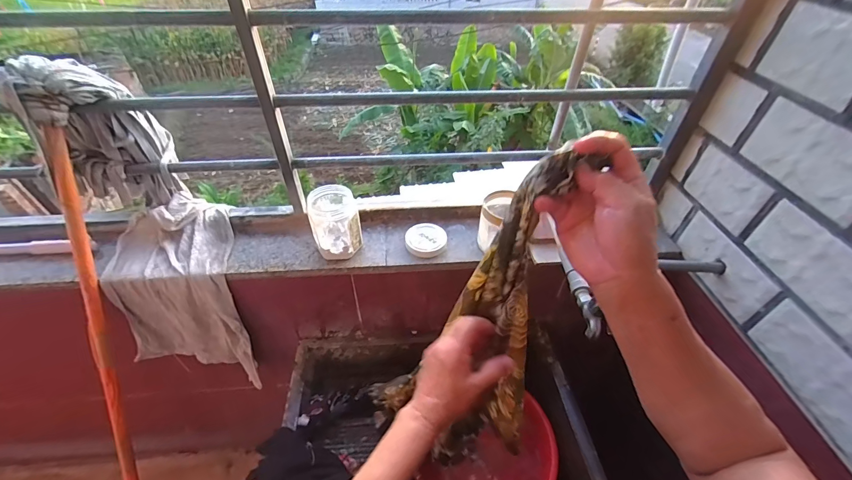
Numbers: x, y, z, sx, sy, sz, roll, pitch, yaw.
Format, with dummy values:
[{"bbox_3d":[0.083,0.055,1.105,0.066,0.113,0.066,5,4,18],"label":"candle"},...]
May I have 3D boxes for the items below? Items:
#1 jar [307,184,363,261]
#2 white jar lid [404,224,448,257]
[{"bbox_3d":[-0.177,-0.032,0.713,0.088,0.117,0.101,-12,46,-13],"label":"jar"},{"bbox_3d":[0.001,-0.002,0.753,0.086,0.022,0.084,2,44,1],"label":"white jar lid"}]

